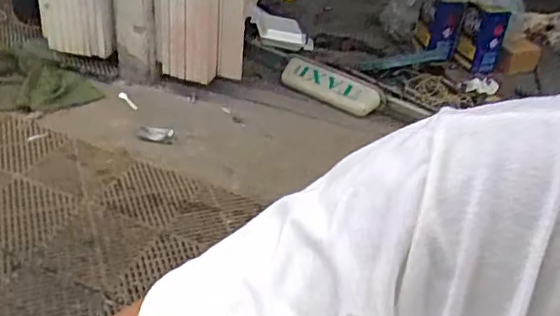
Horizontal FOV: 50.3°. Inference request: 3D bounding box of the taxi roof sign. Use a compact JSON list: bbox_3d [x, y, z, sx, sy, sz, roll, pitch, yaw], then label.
[{"bbox_3d":[0.150,-0.229,1.851,0.319,0.107,0.083,25,38,26],"label":"taxi roof sign"}]

